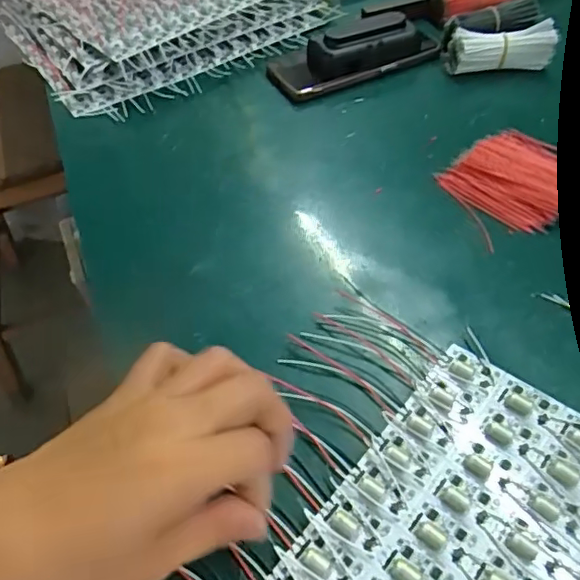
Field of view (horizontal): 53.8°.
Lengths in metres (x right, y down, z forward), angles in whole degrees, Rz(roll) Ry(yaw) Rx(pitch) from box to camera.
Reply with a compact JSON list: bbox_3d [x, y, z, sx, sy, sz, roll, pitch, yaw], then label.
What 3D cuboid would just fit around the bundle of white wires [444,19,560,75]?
[{"bbox_3d":[0.196,-0.226,0.533,0.092,0.036,0.032,1,51,7],"label":"bundle of white wires"}]

